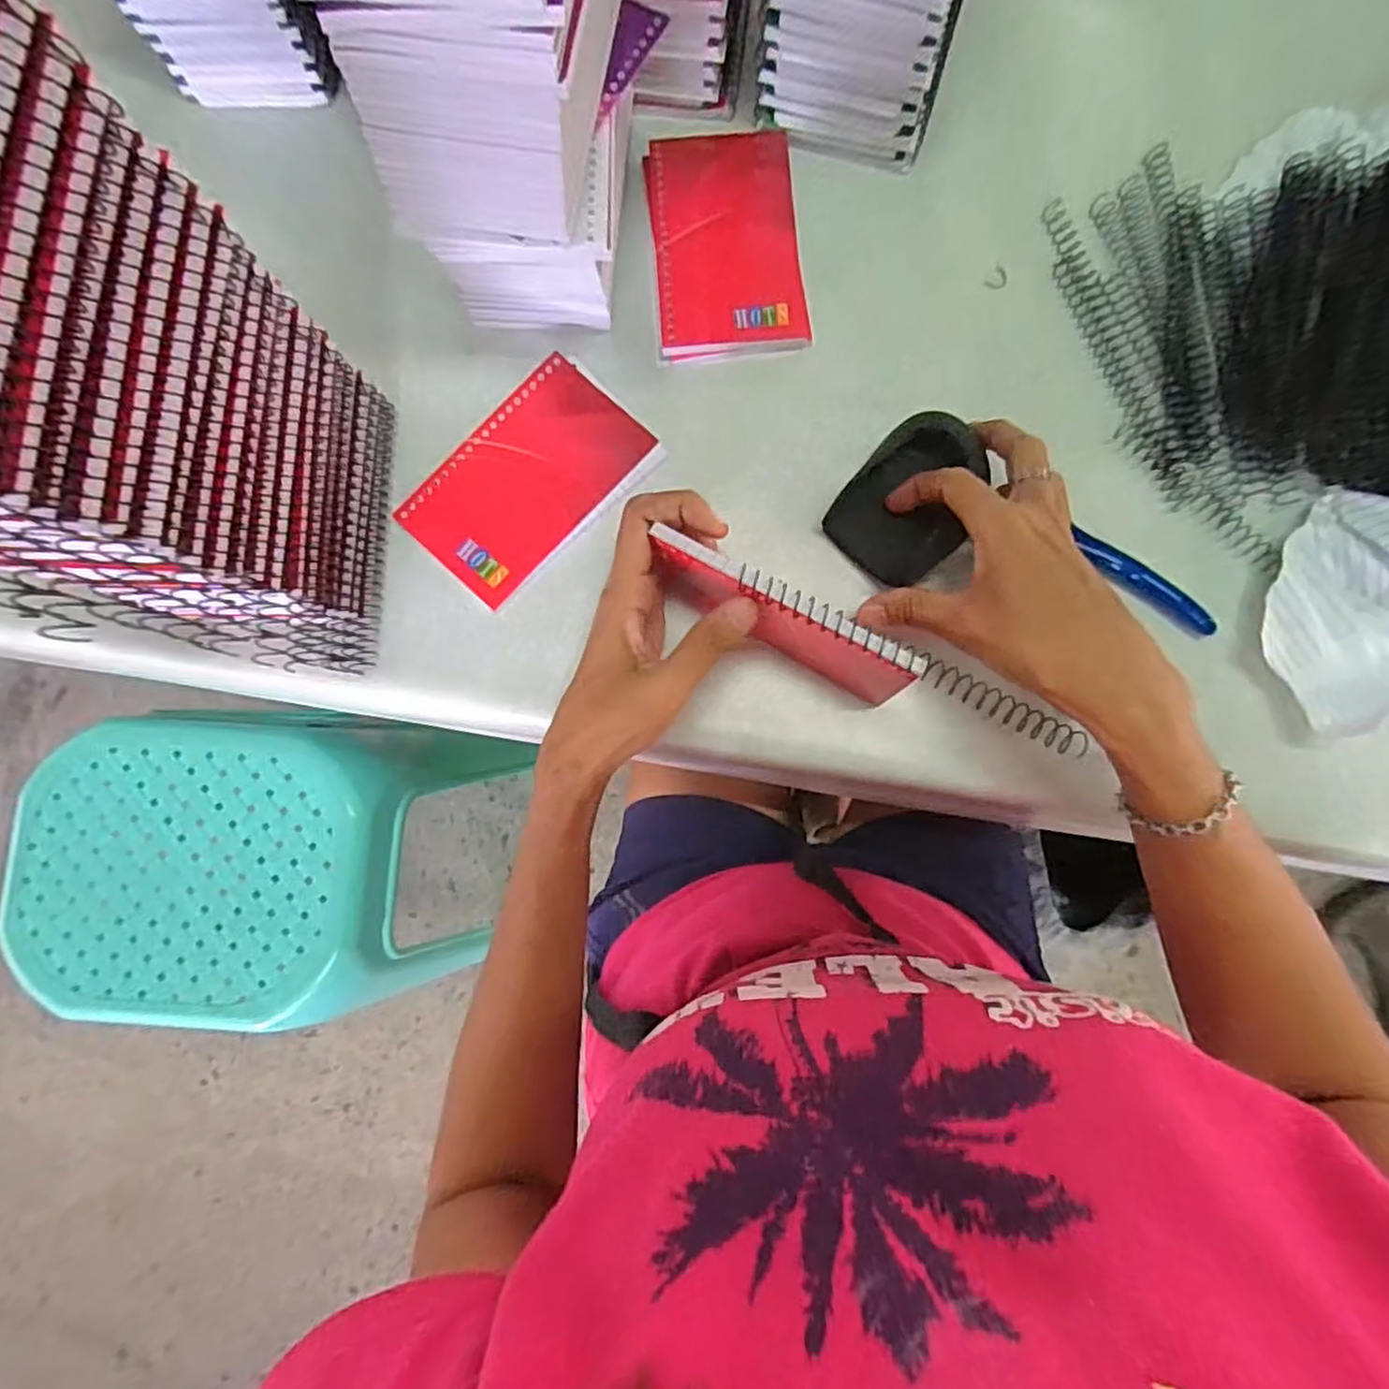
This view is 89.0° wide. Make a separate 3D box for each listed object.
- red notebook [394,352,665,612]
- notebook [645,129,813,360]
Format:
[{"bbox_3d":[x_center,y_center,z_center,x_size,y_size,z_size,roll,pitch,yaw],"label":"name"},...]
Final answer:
[{"bbox_3d":[-0.092,-0.121,0.395,0.081,0.005,0.132,44,86,6],"label":"red notebook"},{"bbox_3d":[0.018,-0.256,0.401,0.082,0.009,0.131,-6,83,1],"label":"notebook"}]

